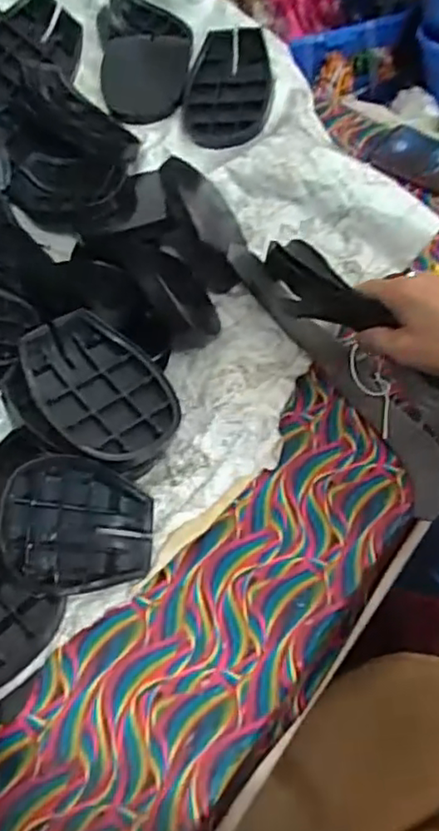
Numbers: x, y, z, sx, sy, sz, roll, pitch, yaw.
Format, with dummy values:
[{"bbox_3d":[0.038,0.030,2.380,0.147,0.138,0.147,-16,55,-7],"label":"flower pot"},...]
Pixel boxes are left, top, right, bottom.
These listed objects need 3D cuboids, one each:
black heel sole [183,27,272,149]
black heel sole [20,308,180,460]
[{"bbox_3d":[0.010,-0.343,0.653,0.088,0.041,0.131,5,57,4],"label":"black heel sole"},{"bbox_3d":[-0.086,-0.022,0.467,0.086,0.028,0.115,-28,70,-24],"label":"black heel sole"}]

